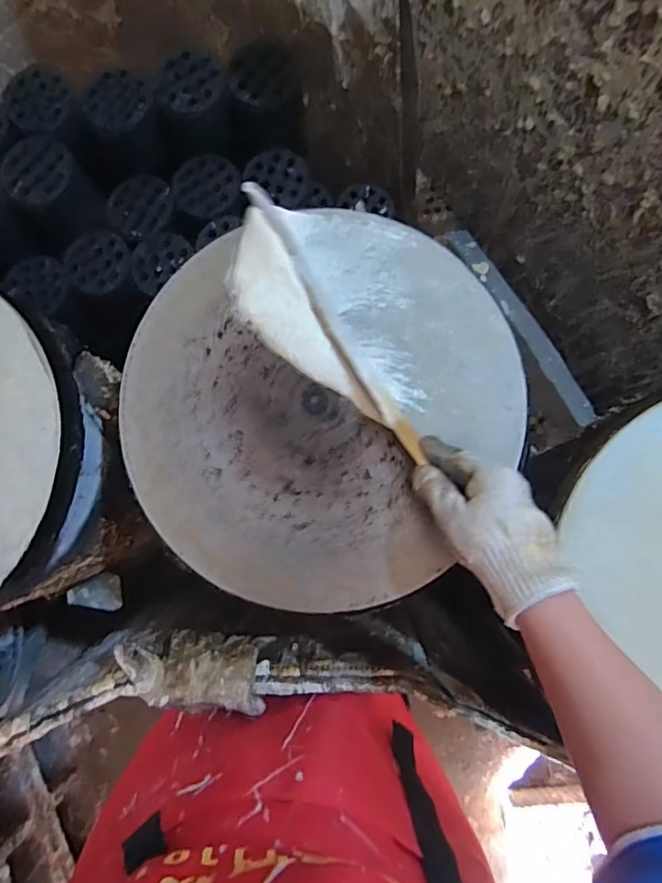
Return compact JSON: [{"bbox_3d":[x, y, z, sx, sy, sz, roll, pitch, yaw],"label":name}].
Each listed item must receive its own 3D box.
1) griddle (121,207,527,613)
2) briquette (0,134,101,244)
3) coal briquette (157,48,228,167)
[{"bbox_3d":[-0.015,-0.038,0.500,0.351,0.025,0.368,0,84,3],"label":"griddle"},{"bbox_3d":[-0.402,-0.366,0.752,0.100,0.103,0.106,0,84,3],"label":"briquette"},{"bbox_3d":[-0.192,-0.470,0.748,0.105,0.093,0.113,27,86,5],"label":"coal briquette"}]

